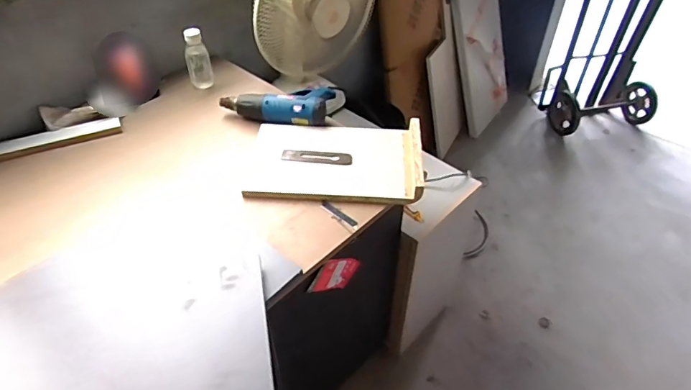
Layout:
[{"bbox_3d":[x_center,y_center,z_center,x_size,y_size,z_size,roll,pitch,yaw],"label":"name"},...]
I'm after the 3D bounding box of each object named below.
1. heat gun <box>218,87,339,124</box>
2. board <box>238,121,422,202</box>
[{"bbox_3d":[-0.173,-0.259,1.249,0.274,0.062,0.185,6,43,9],"label":"heat gun"},{"bbox_3d":[-0.025,-0.087,1.097,0.391,0.048,0.242,2,42,4],"label":"board"}]

